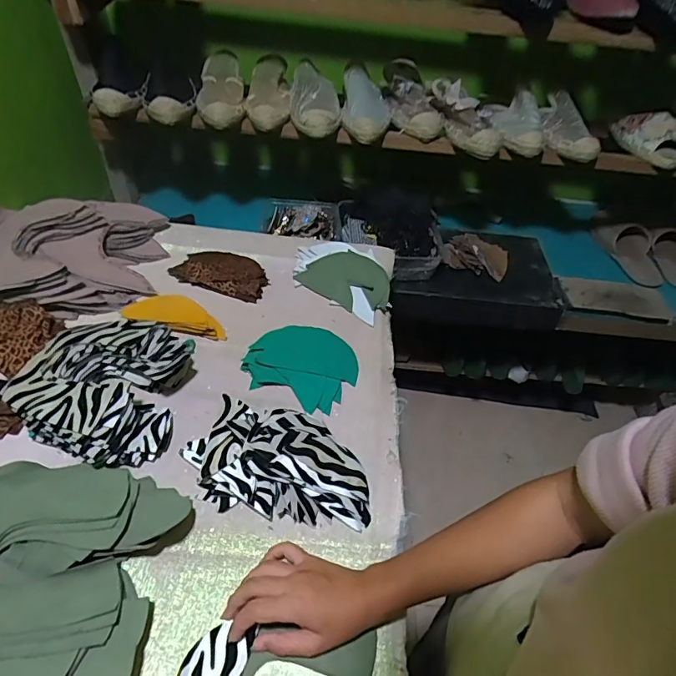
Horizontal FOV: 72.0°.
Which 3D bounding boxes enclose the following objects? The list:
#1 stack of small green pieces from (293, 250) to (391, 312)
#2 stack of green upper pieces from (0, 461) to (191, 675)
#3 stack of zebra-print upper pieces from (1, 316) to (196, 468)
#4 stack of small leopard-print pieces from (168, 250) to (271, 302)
[{"bbox_3d":[0.013,-0.092,0.719,0.141,0.034,0.091,23,50,13],"label":"stack of small green pieces"},{"bbox_3d":[-0.263,0.216,0.411,0.201,0.056,0.221,9,48,1],"label":"stack of green upper pieces"},{"bbox_3d":[-0.272,0.053,0.538,0.174,0.061,0.178,8,48,1],"label":"stack of zebra-print upper pieces"},{"bbox_3d":[-0.178,-0.099,0.716,0.141,0.026,0.077,13,48,5],"label":"stack of small leopard-print pieces"}]

